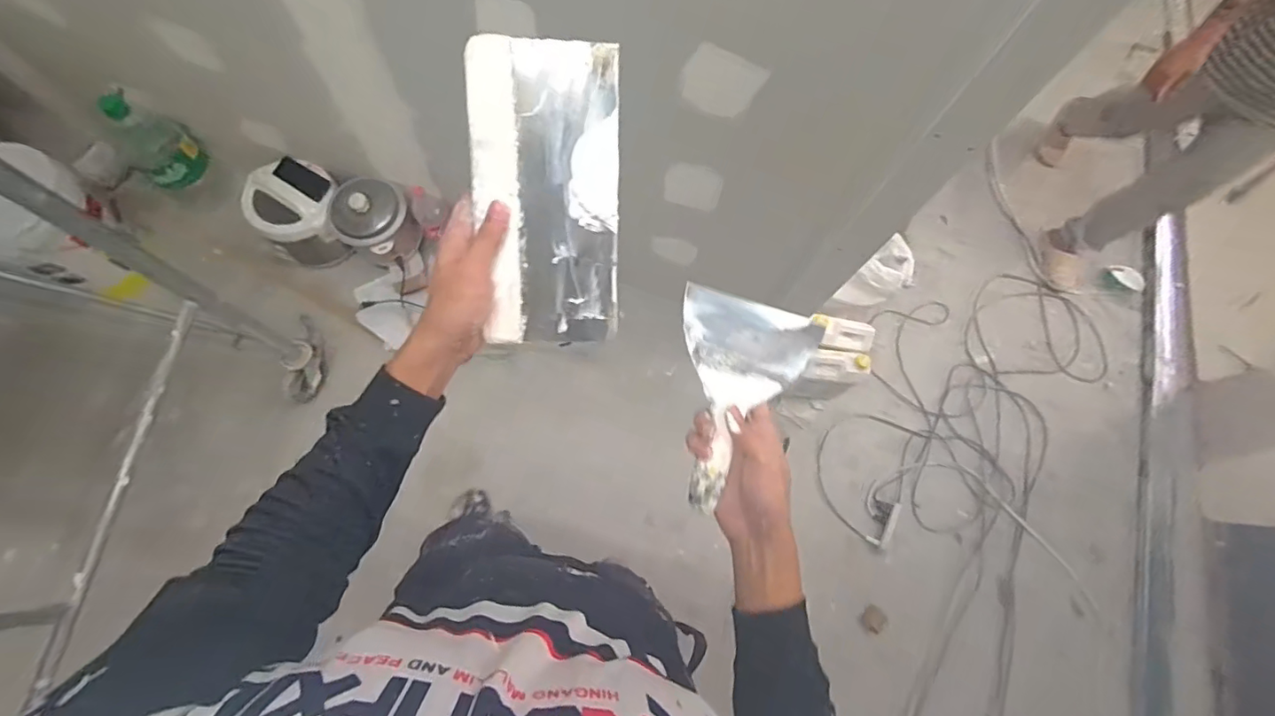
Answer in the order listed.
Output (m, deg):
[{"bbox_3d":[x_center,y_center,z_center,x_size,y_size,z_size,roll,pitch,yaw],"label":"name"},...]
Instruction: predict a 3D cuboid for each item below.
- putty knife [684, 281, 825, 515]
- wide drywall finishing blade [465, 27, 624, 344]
[{"bbox_3d":[0.093,0.041,0.518,0.133,0.020,0.207,15,75,2],"label":"putty knife"},{"bbox_3d":[-0.073,-0.132,0.450,0.118,0.014,0.240,-3,105,-2],"label":"wide drywall finishing blade"}]

